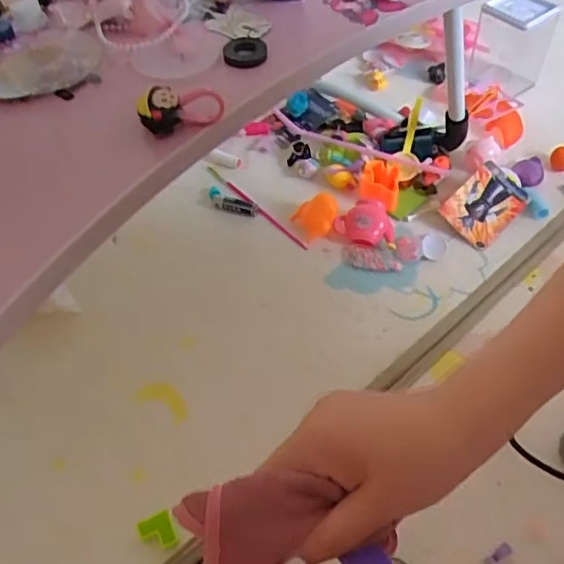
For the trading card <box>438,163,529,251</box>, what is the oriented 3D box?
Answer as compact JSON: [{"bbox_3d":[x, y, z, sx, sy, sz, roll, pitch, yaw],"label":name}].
[{"bbox_3d":[0.201,-0.078,0.596,0.056,0.006,0.084,45,75,5],"label":"trading card"}]

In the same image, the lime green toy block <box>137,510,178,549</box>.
[{"bbox_3d":[-0.086,0.173,0.416,0.023,0.009,0.024,-18,53,-12],"label":"lime green toy block"}]

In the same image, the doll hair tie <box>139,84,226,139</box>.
[{"bbox_3d":[-0.050,-0.085,0.291,0.038,0.017,0.023,-17,53,-11],"label":"doll hair tie"}]

